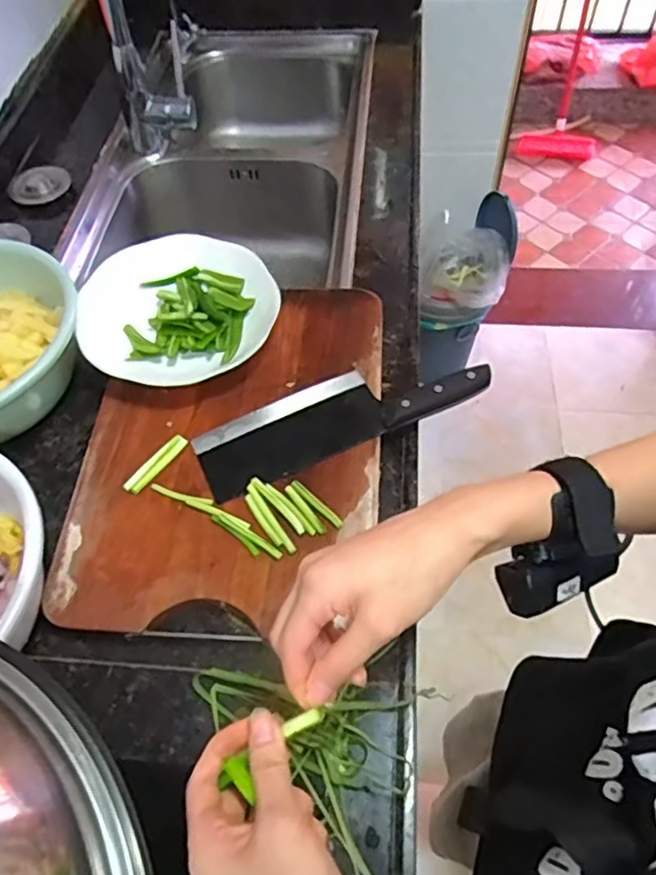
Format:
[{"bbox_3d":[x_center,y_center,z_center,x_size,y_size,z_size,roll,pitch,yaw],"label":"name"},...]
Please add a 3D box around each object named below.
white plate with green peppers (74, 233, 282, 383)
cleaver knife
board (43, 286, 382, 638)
[{"bbox_3d":[-0.159,-0.133,0.669,0.195,0.046,0.189,-1,56,2],"label":"white plate with green peppers"},{"bbox_3d":[0.013,-0.027,0.611,0.285,0.019,0.085,-22,58,-11],"label":"cleaver knife"},{"bbox_3d":[-0.089,-0.003,0.618,0.274,0.031,0.385,2,57,4],"label":"board"}]

